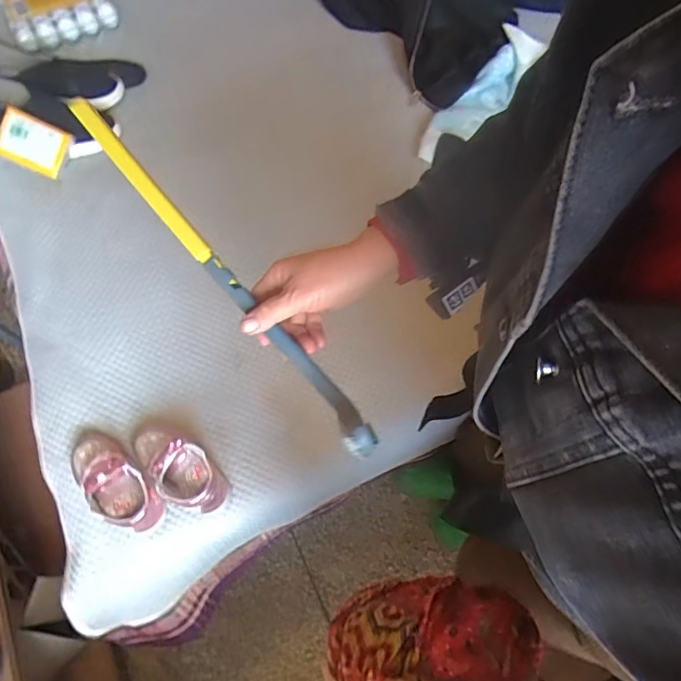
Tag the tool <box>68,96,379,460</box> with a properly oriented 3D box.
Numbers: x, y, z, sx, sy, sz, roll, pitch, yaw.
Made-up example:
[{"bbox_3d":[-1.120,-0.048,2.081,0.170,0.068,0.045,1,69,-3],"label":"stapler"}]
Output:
[{"bbox_3d":[-0.117,-0.066,0.466,0.034,0.063,0.432,-40,83,-13],"label":"tool"}]

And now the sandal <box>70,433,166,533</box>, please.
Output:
[{"bbox_3d":[-0.330,0.199,0.716,0.068,0.079,0.176,-43,74,-14],"label":"sandal"}]

